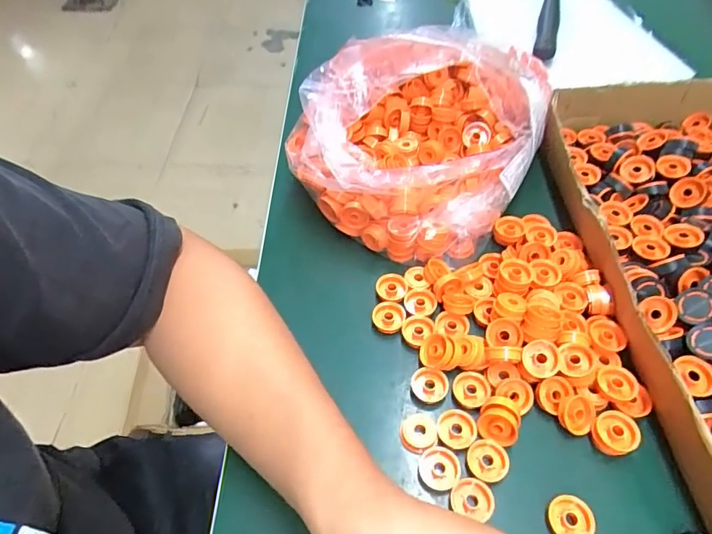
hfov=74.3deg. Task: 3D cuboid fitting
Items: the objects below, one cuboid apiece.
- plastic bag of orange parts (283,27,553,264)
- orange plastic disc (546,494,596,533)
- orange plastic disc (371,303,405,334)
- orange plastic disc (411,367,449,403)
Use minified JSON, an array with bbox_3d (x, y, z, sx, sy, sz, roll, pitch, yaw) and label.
[{"bbox_3d":[0.063,-0.130,0.449,0.203,0.103,0.238,24,56,18],"label":"plastic bag of orange parts"},{"bbox_3d":[0.129,0.152,0.284,0.026,0.010,0.025,0,52,1],"label":"orange plastic disc"},{"bbox_3d":[0.026,0.040,0.375,0.025,0.009,0.024,0,52,1],"label":"orange plastic disc"},{"bbox_3d":[0.053,0.085,0.339,0.026,0.011,0.021,13,54,11],"label":"orange plastic disc"}]

